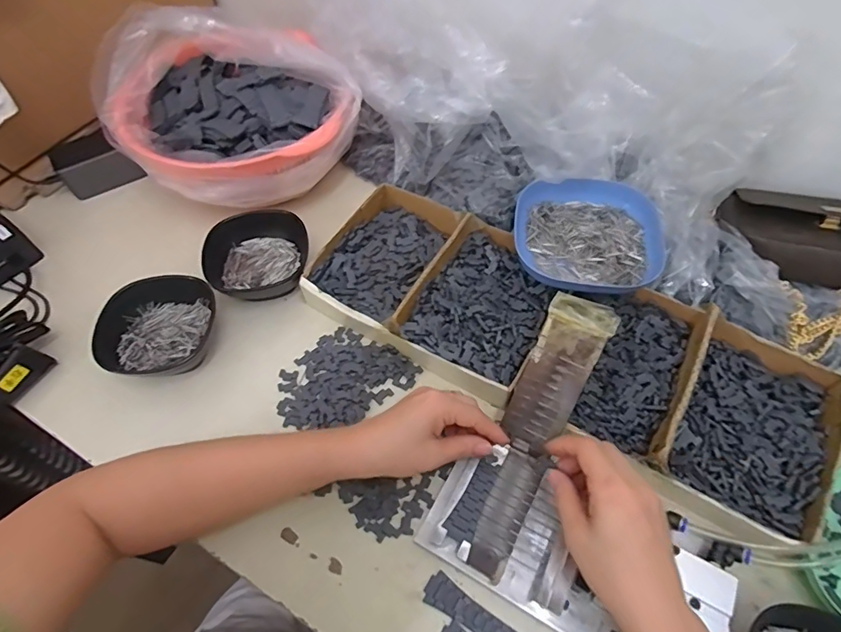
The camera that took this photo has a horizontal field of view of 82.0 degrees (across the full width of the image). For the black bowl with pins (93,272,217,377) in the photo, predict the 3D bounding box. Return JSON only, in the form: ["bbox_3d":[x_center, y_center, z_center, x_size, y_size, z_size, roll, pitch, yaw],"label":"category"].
[{"bbox_3d":[-0.256,0.015,0.484,0.109,0.048,0.107,-15,58,-8],"label":"black bowl with pins"}]

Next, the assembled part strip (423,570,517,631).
[{"bbox_3d":[0.042,0.229,0.363,0.085,0.004,0.023,31,63,19],"label":"assembled part strip"}]

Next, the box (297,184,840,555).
[{"bbox_3d":[0.126,0.014,0.465,0.484,0.057,0.190,29,62,18],"label":"box"}]

